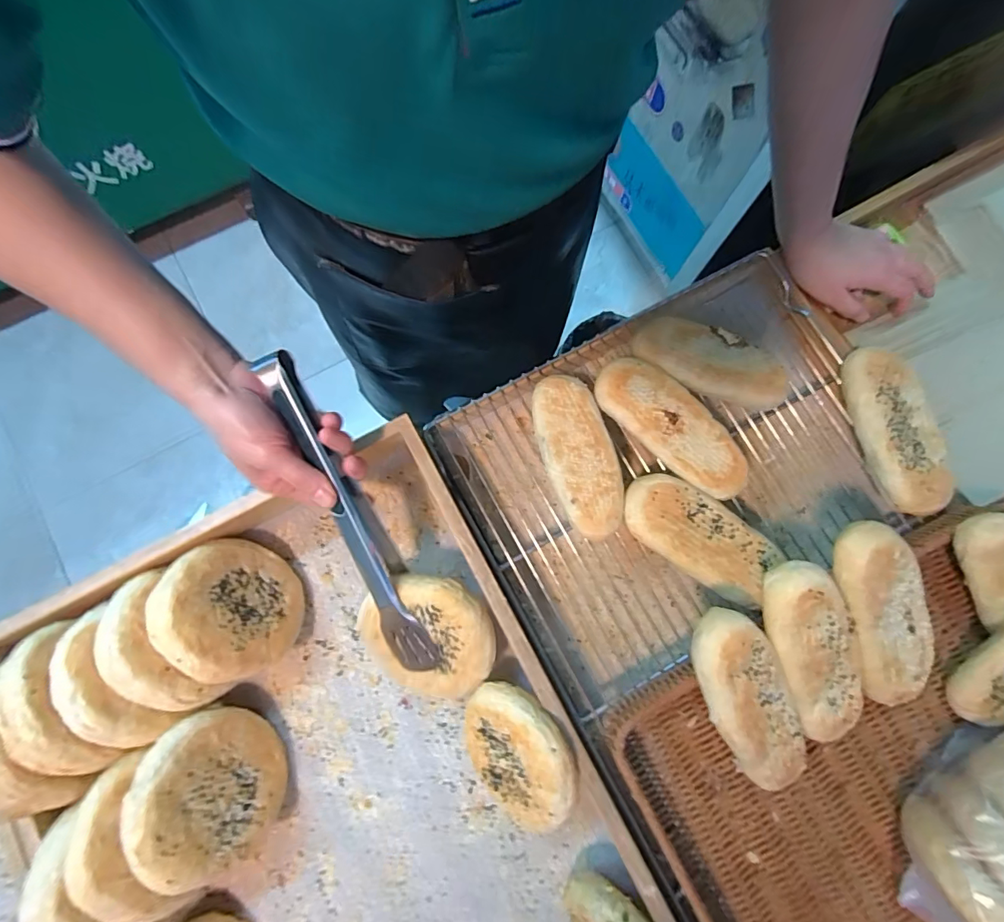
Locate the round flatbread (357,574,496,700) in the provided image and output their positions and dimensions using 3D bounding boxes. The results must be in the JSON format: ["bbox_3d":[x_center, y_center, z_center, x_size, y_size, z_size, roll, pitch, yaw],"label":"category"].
[{"bbox_3d":[-0.062,0.150,0.394,0.108,0.016,0.115,4,109,12],"label":"round flatbread"}]

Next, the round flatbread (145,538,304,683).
[{"bbox_3d":[-0.230,0.124,0.404,0.021,0.109,0.111,-31,86,30],"label":"round flatbread"}]

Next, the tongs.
[{"bbox_3d":[-0.116,0.052,0.370,0.034,0.028,0.277,-21,106,-4],"label":"tongs"}]

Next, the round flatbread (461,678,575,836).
[{"bbox_3d":[0.009,0.237,0.379,0.107,0.025,0.096,49,124,25],"label":"round flatbread"}]

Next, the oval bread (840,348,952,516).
[{"bbox_3d":[0.356,-0.029,0.427,0.056,0.028,0.152,-7,80,-1],"label":"oval bread"}]

